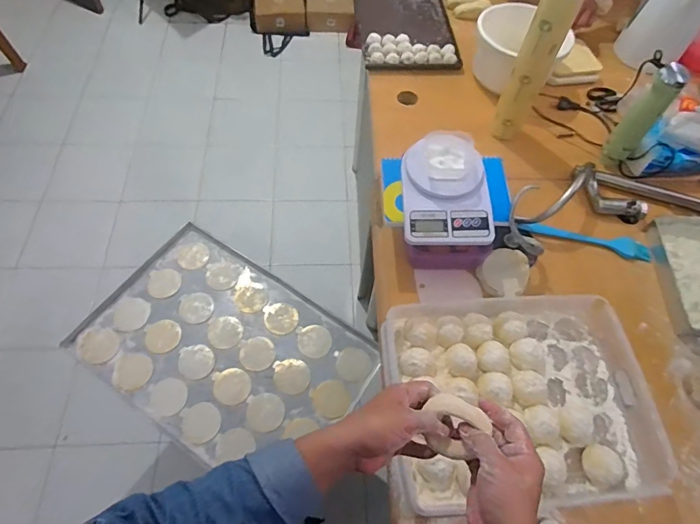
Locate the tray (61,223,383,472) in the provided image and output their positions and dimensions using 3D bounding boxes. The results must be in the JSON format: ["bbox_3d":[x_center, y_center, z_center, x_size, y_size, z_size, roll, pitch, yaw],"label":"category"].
[{"bbox_3d":[-0.271,0.194,0.969,0.592,0.045,0.401,31,63,15],"label":"tray"}]

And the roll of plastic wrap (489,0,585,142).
[{"bbox_3d":[0.348,-0.368,0.836,0.065,0.316,0.054,26,61,12],"label":"roll of plastic wrap"}]

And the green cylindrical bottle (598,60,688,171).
[{"bbox_3d":[0.563,-0.278,0.840,0.054,0.217,0.053,1,59,-2],"label":"green cylindrical bottle"}]

